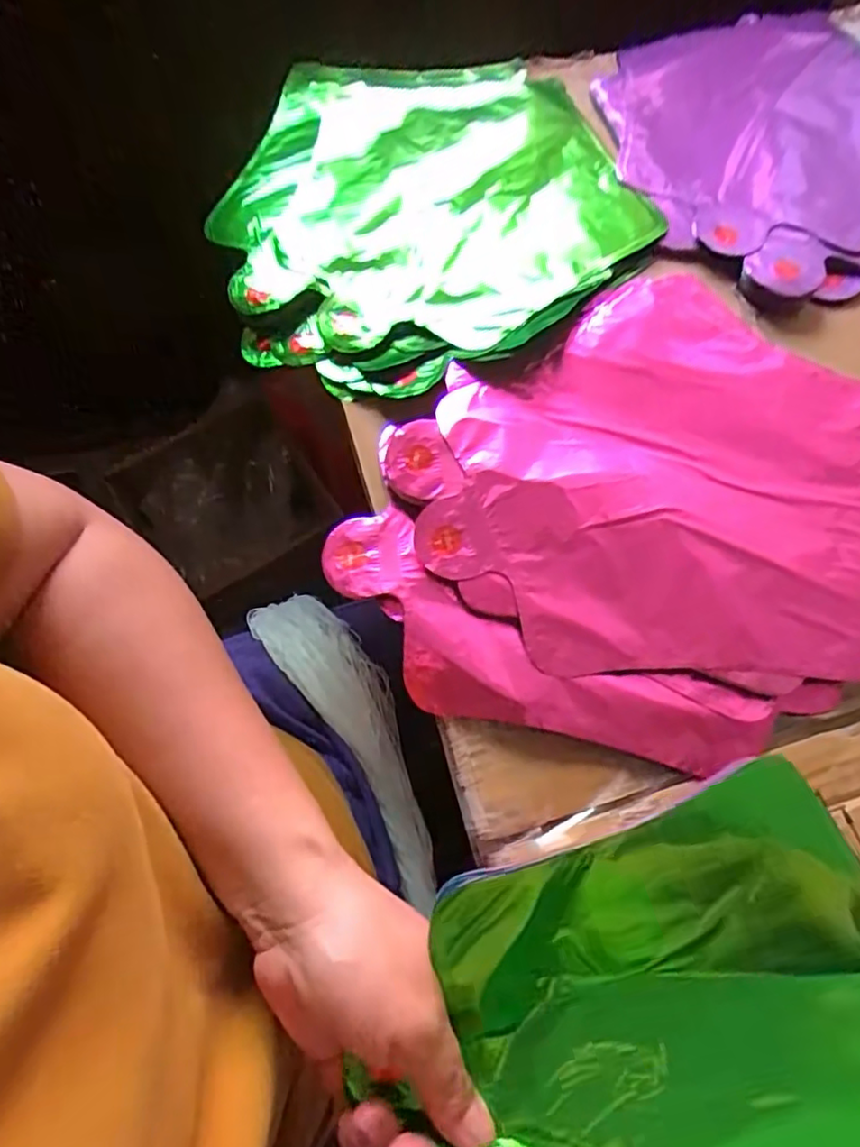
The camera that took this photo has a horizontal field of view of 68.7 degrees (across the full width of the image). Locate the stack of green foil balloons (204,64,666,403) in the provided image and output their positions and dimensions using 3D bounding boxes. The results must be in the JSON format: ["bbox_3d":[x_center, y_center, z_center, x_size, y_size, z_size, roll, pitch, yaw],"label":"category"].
[{"bbox_3d":[-0.004,-0.241,0.408,0.258,0.032,0.284,-16,69,-7],"label":"stack of green foil balloons"}]

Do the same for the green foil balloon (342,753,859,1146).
[{"bbox_3d":[0.099,0.195,0.217,0.212,0.059,0.199,-21,70,-9],"label":"green foil balloon"}]

